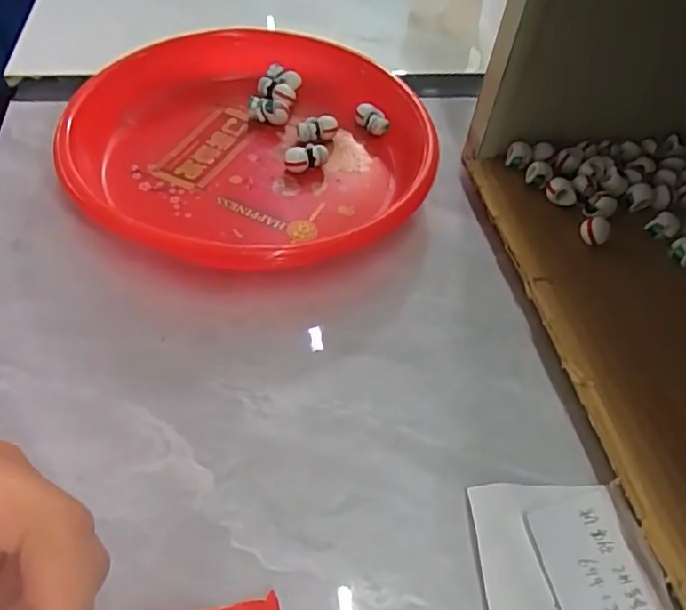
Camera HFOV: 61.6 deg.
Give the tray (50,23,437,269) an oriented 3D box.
[{"bbox_3d":[-0.048,-0.092,0.320,0.195,0.033,0.191,-3,52,-3],"label":"tray"}]

